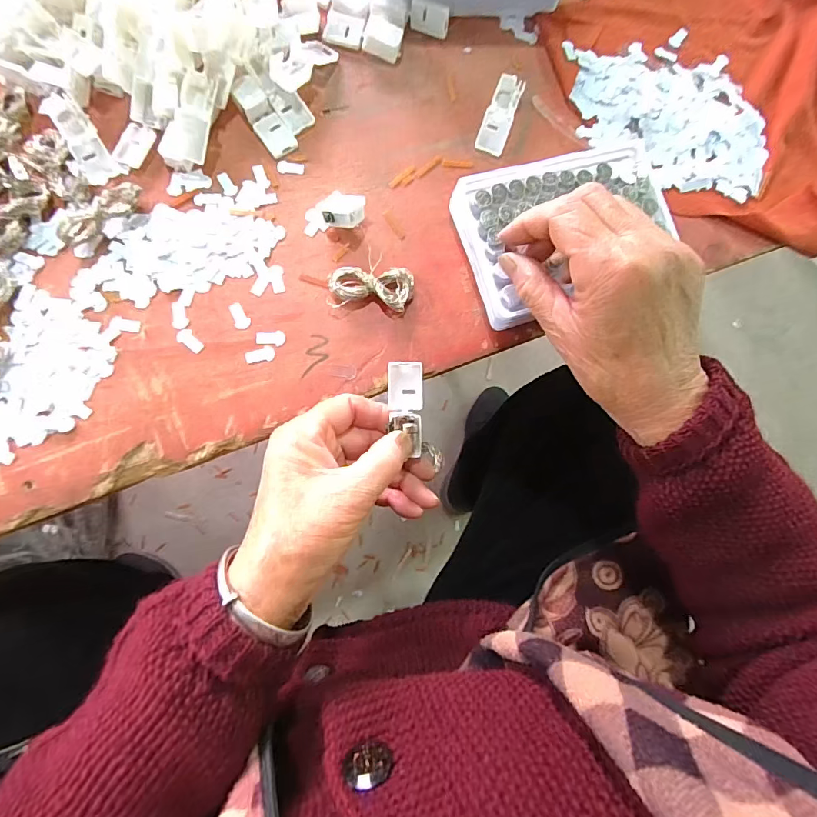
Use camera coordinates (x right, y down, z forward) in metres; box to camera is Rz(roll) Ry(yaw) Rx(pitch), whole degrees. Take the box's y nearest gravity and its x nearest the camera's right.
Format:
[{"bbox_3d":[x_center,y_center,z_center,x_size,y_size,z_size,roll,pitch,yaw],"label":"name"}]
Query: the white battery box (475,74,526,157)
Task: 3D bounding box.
[{"bbox_3d":[0.065,-0.208,0.311,0.020,0.009,0.057,19,80,-1],"label":"white battery box"}]

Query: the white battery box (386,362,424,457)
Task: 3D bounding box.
[{"bbox_3d":[0.000,-0.001,0.255,0.021,0.004,0.052,-7,95,-5],"label":"white battery box"}]

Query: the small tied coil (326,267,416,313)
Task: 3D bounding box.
[{"bbox_3d":[-0.024,-0.077,0.283,0.053,0.012,0.030,3,81,-4],"label":"small tied coil"}]

